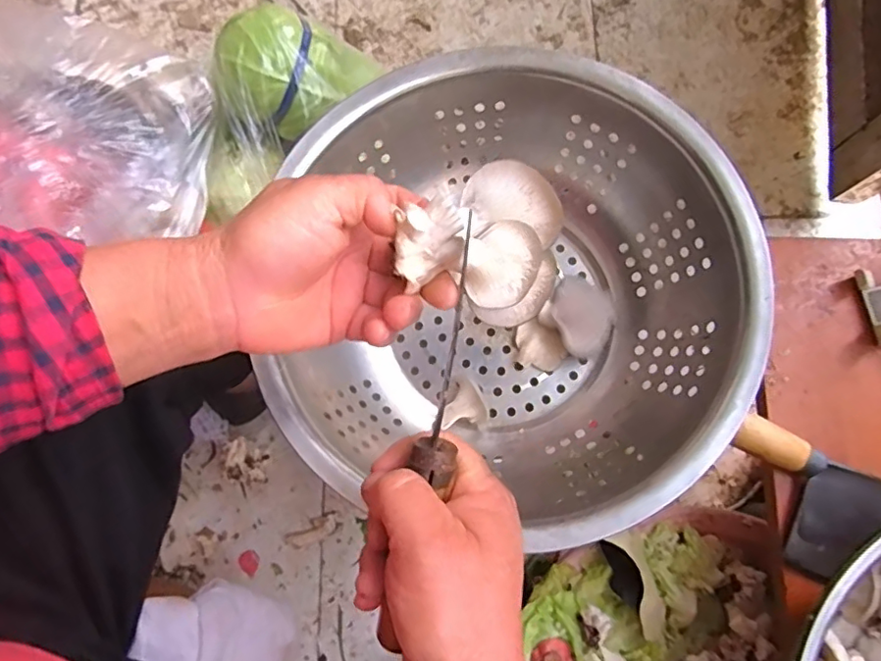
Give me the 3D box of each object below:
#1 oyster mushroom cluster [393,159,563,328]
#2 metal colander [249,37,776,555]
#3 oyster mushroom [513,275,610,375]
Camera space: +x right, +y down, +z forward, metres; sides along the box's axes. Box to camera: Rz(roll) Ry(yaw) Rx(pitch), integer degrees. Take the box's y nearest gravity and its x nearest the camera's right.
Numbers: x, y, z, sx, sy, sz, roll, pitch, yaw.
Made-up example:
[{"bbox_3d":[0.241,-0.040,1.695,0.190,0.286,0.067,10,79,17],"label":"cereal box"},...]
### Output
[{"bbox_3d":[0.027,-0.054,0.293,0.078,0.049,0.083,18,80,3],"label":"oyster mushroom cluster"},{"bbox_3d":[0.060,-0.031,0.451,0.320,0.133,0.339,0,78,0],"label":"metal colander"},{"bbox_3d":[0.111,-0.001,0.489,0.060,0.036,0.093,43,81,8],"label":"oyster mushroom"}]

